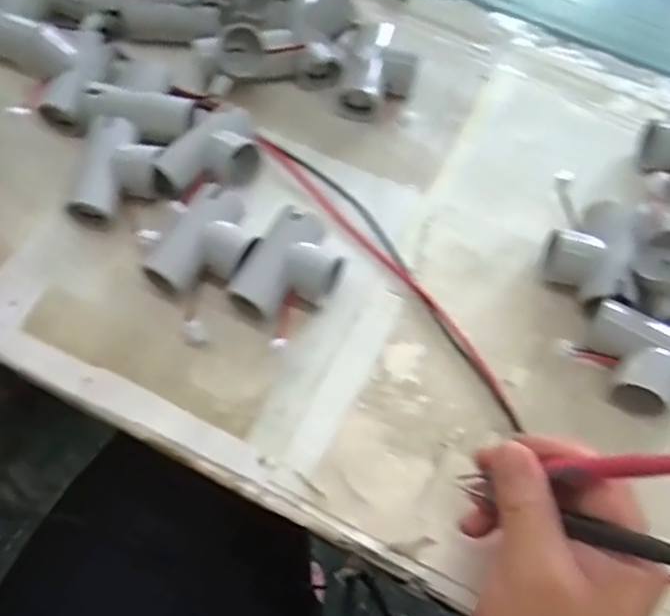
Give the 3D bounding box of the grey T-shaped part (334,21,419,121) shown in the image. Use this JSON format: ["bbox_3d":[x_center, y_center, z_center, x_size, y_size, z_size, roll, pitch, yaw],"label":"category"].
[{"bbox_3d":[0.037,-0.185,0.504,0.049,0.029,0.086,15,63,3],"label":"grey T-shaped part"}]

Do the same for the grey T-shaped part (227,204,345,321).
[{"bbox_3d":[-0.027,-0.023,0.419,0.051,0.031,0.073,30,65,11],"label":"grey T-shaped part"}]

